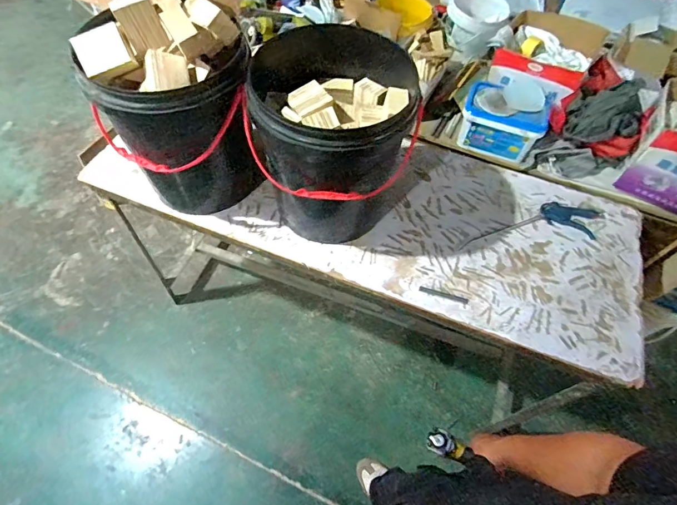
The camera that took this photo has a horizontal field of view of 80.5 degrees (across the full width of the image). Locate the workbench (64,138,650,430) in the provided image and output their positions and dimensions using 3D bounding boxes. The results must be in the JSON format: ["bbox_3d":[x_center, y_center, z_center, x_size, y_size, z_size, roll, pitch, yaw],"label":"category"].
[{"bbox_3d":[0.046,0.083,1.482,1.464,0.912,0.565,20,60,9],"label":"workbench"}]

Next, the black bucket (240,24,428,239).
[{"bbox_3d":[-0.006,-0.244,0.943,0.376,0.378,0.350,1,59,-2],"label":"black bucket"}]

